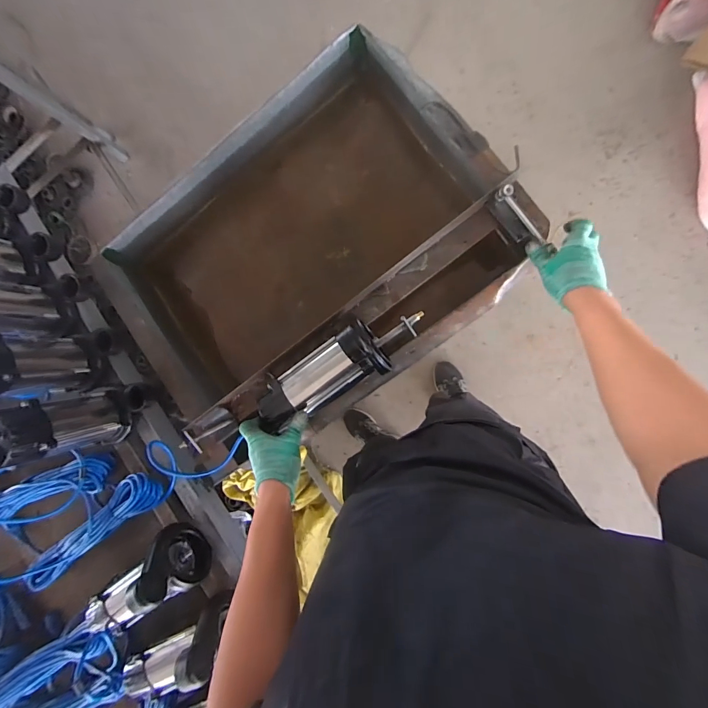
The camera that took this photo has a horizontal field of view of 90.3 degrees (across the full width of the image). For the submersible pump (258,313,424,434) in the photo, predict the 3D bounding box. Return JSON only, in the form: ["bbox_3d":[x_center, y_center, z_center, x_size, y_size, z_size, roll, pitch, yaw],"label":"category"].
[{"bbox_3d":[-0.029,0.022,0.602,0.306,0.084,0.089,-33,87,7],"label":"submersible pump"}]

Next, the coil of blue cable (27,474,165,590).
[{"bbox_3d":[-0.531,0.365,0.720,0.321,0.058,0.072,-41,84,8],"label":"coil of blue cable"}]

